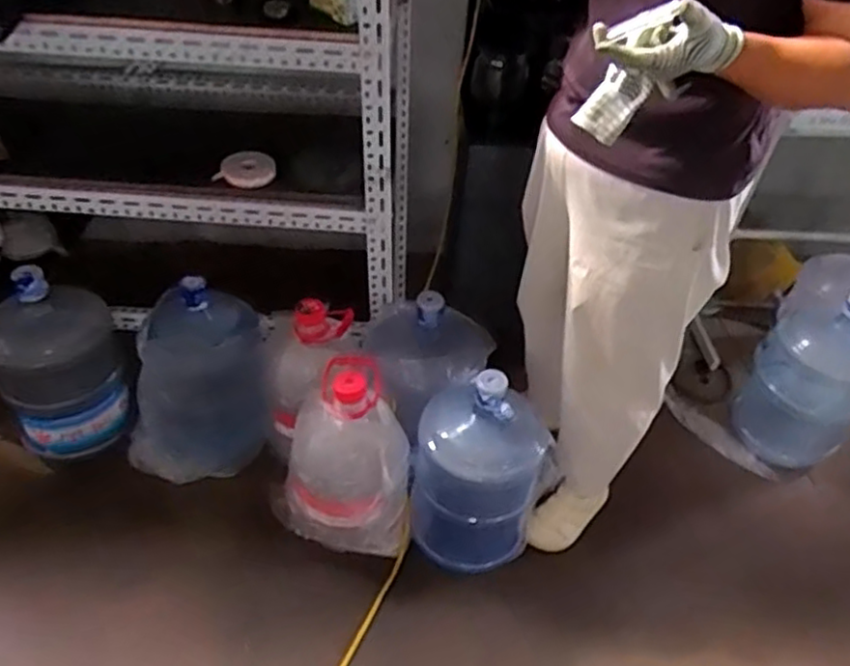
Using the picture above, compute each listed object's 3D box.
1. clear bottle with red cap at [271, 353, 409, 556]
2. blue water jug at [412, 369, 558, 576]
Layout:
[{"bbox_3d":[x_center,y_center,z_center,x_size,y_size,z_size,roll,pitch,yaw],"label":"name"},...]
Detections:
[{"bbox_3d":[-0.178,0.282,1.456,0.267,0.409,0.253,-11,45,-18],"label":"clear bottle with red cap"},{"bbox_3d":[0.110,0.283,1.425,0.261,0.467,0.237,16,43,11],"label":"blue water jug"}]

